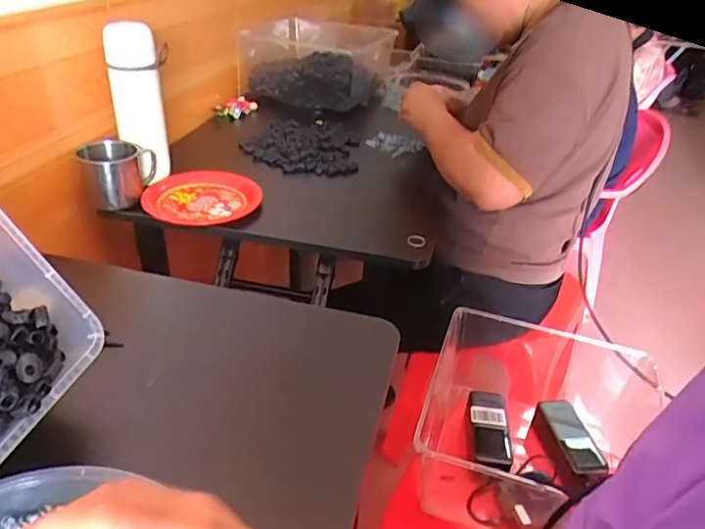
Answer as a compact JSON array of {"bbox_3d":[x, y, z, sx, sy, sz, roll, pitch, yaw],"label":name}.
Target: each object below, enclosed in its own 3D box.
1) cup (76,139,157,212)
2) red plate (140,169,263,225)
[{"bbox_3d":[-0.338,-0.134,0.792,0.078,0.075,0.089,5,32,0],"label":"cup"},{"bbox_3d":[-0.223,-0.101,0.823,0.167,0.026,0.153,4,32,-2],"label":"red plate"}]

